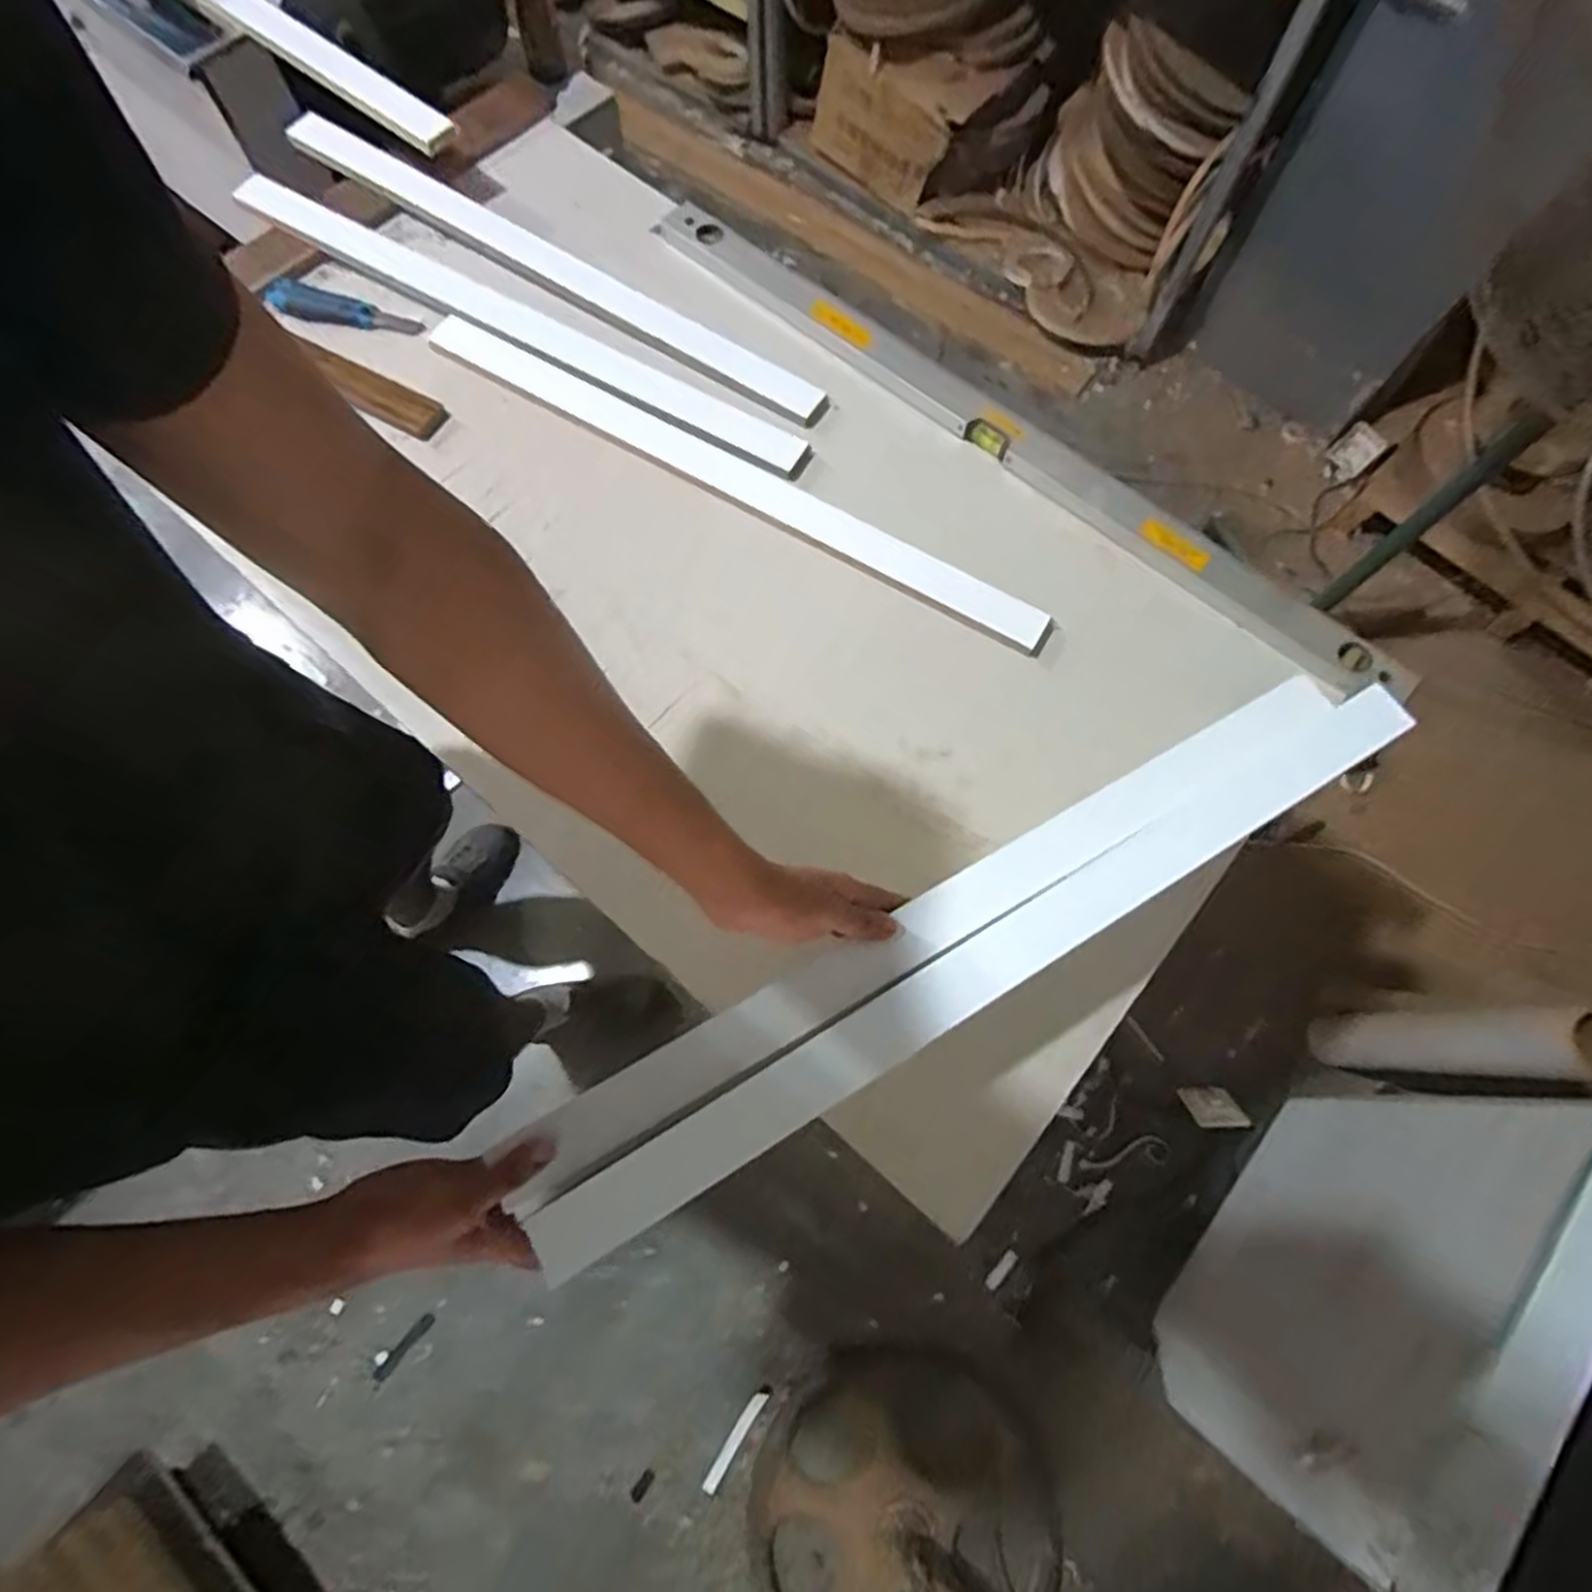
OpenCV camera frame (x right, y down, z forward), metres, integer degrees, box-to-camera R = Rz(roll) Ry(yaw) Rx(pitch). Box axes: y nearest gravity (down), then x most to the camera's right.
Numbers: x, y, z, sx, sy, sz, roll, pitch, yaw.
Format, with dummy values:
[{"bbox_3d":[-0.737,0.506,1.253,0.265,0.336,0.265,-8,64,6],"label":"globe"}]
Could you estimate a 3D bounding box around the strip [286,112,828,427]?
[{"bbox_3d":[-0.293,-0.630,0.919,0.755,0.017,0.051,32,81,8],"label":"strip"}]

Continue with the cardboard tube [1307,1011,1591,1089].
[{"bbox_3d":[0.978,0.379,1.185,0.077,0.497,0.100,7,71,1],"label":"cardboard tube"}]

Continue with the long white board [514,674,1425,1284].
[{"bbox_3d":[0.150,0.097,0.590,0.741,0.055,0.089,-29,73,-11],"label":"long white board"}]

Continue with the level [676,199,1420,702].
[{"bbox_3d":[0.218,-0.406,0.851,0.959,0.031,0.060,40,75,12],"label":"level"}]

